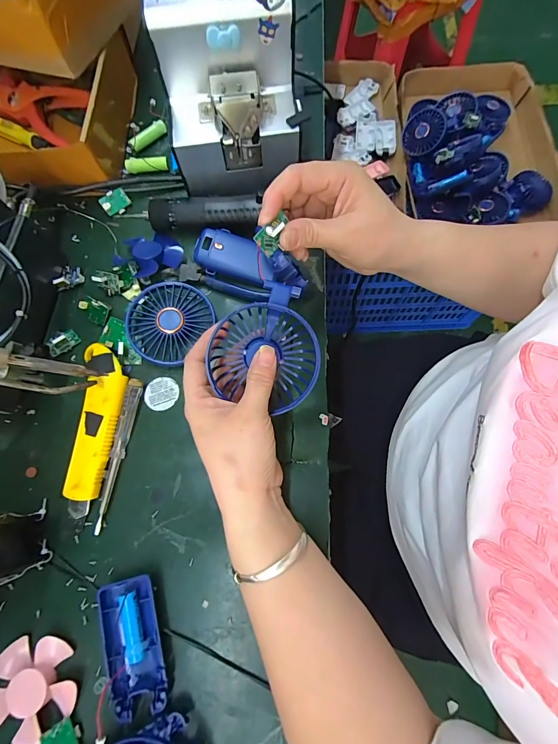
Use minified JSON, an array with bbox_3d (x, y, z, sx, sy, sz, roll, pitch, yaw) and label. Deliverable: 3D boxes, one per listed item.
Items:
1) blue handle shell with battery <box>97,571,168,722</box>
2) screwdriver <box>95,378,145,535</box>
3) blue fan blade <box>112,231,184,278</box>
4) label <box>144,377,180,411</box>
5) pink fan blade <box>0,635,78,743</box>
[{"bbox_3d":[-0.117,0.217,0.277,0.044,0.015,0.092,-16,74,-2],"label":"blue handle shell with battery"},{"bbox_3d":[-0.150,0.075,0.320,0.011,0.015,0.138,9,75,6],"label":"screwdriver"},{"bbox_3d":[-0.142,-0.129,0.375,0.060,0.023,0.061,-1,74,3],"label":"blue fan blade"},{"bbox_3d":[-0.116,0.021,0.342,0.033,0.004,0.034,0,69,1],"label":"label"},{"bbox_3d":[-0.200,0.253,0.273,0.067,0.014,0.070,-1,74,3],"label":"pink fan blade"}]

